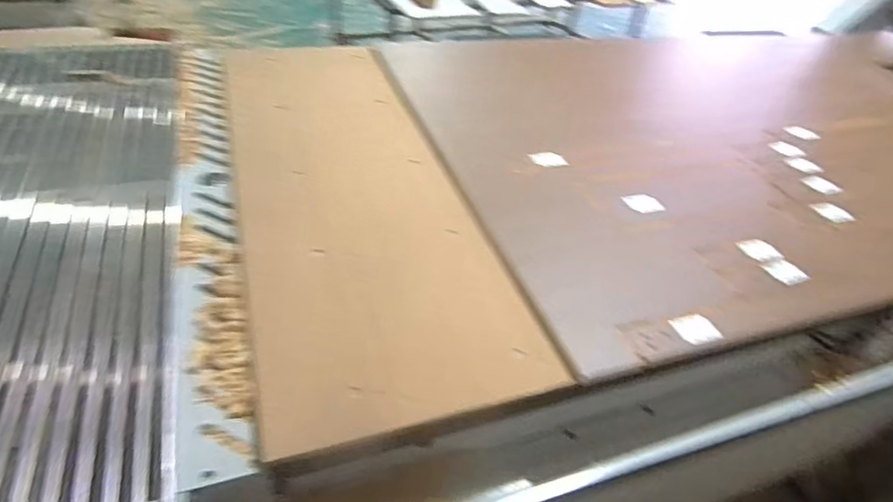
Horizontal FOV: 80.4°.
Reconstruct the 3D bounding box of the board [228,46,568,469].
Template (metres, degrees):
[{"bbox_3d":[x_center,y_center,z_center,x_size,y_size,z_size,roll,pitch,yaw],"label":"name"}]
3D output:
[{"bbox_3d":[-0.198,-0.164,1.062,0.410,0.017,1.141,-9,45,-17],"label":"board"}]

